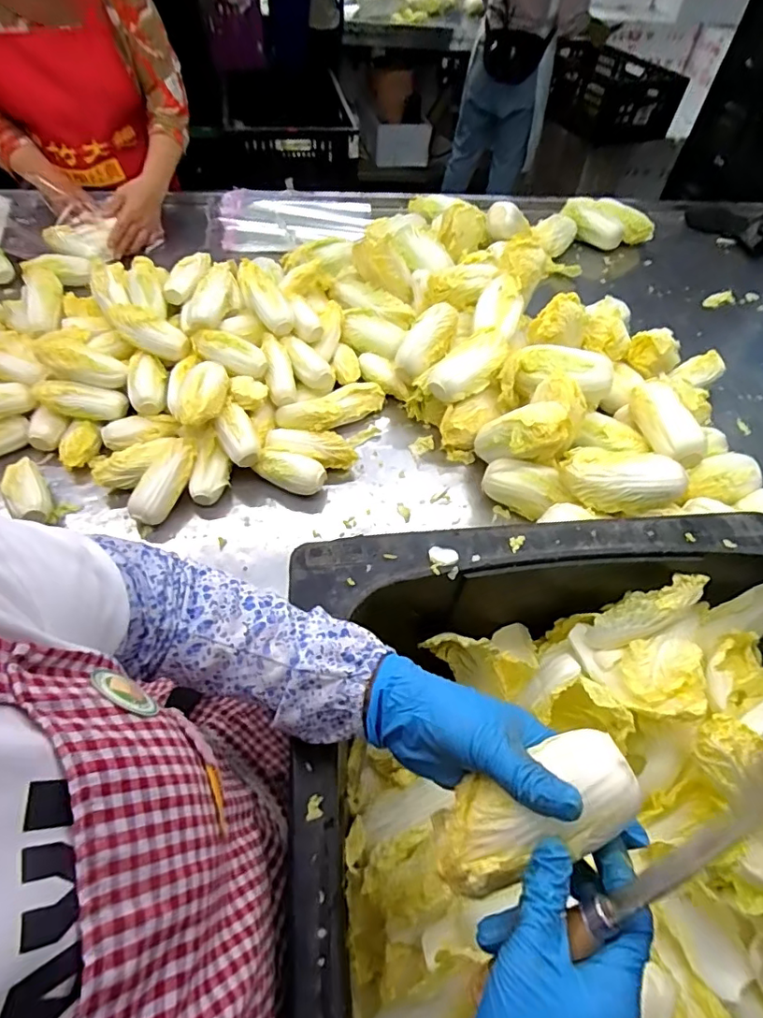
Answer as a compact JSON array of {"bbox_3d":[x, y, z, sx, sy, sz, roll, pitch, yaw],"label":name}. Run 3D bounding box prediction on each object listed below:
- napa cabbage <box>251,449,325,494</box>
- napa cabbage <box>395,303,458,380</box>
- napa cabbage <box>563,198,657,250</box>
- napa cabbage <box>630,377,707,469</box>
[{"bbox_3d":[-0.124,-0.048,0.731,0.095,0.051,0.046,21,54,12],"label":"napa cabbage"},{"bbox_3d":[0.071,-0.260,0.816,0.063,0.066,0.115,25,55,15],"label":"napa cabbage"},{"bbox_3d":[0.508,-0.636,1.195,0.216,0.077,0.086,7,53,1],"label":"napa cabbage"},{"bbox_3d":[0.393,-0.121,0.744,0.054,0.058,0.129,-7,54,-9],"label":"napa cabbage"}]

